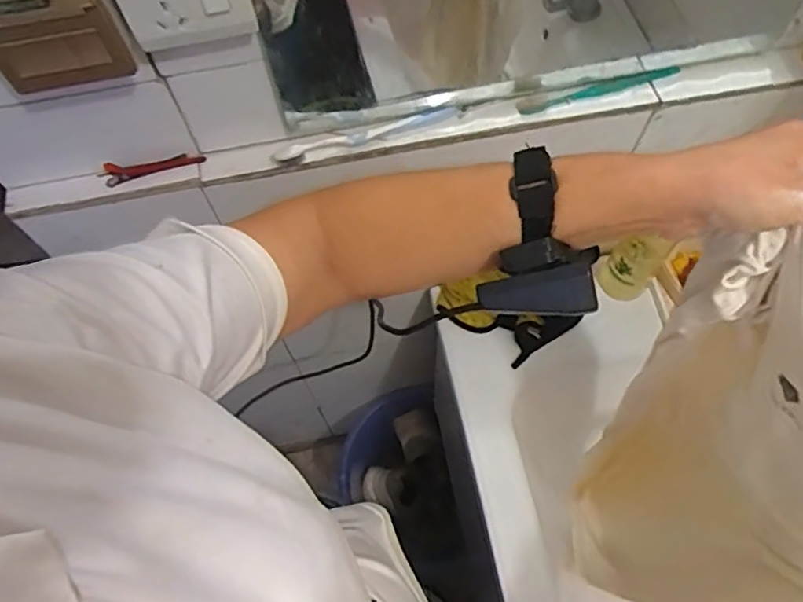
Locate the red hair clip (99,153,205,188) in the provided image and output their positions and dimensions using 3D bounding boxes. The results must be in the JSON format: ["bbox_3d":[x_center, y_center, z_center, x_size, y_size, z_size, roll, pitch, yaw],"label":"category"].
[{"bbox_3d":[-0.237,-0.127,0.582,0.094,0.016,0.017,-13,65,-5],"label":"red hair clip"}]

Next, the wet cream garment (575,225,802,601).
[{"bbox_3d":[0.252,0.145,0.498,0.095,0.527,0.248,1,64,2],"label":"wet cream garment"}]

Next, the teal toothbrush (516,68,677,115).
[{"bbox_3d":[0.201,-0.215,0.617,0.172,0.010,0.018,-15,65,-6],"label":"teal toothbrush"}]

